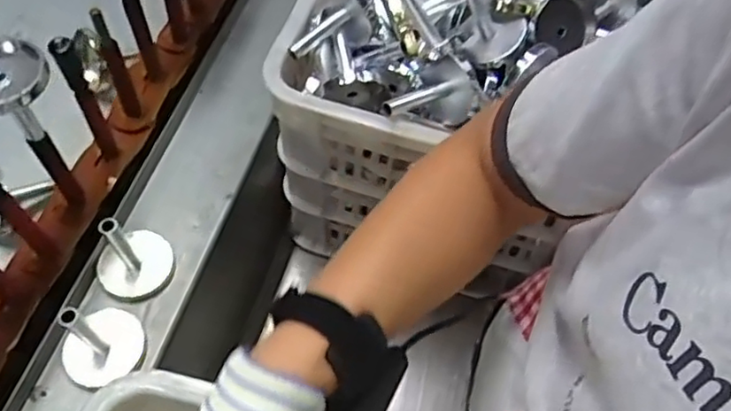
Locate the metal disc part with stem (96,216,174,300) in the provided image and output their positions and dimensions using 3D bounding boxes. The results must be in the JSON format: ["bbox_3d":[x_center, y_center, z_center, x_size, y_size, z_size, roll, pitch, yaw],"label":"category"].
[{"bbox_3d":[-0.201,0.038,0.536,0.063,0.070,0.059,2,59,-3],"label":"metal disc part with stem"}]

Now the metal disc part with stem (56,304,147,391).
[{"bbox_3d":[-0.213,0.102,0.495,0.059,0.066,0.064,2,59,-3],"label":"metal disc part with stem"}]

